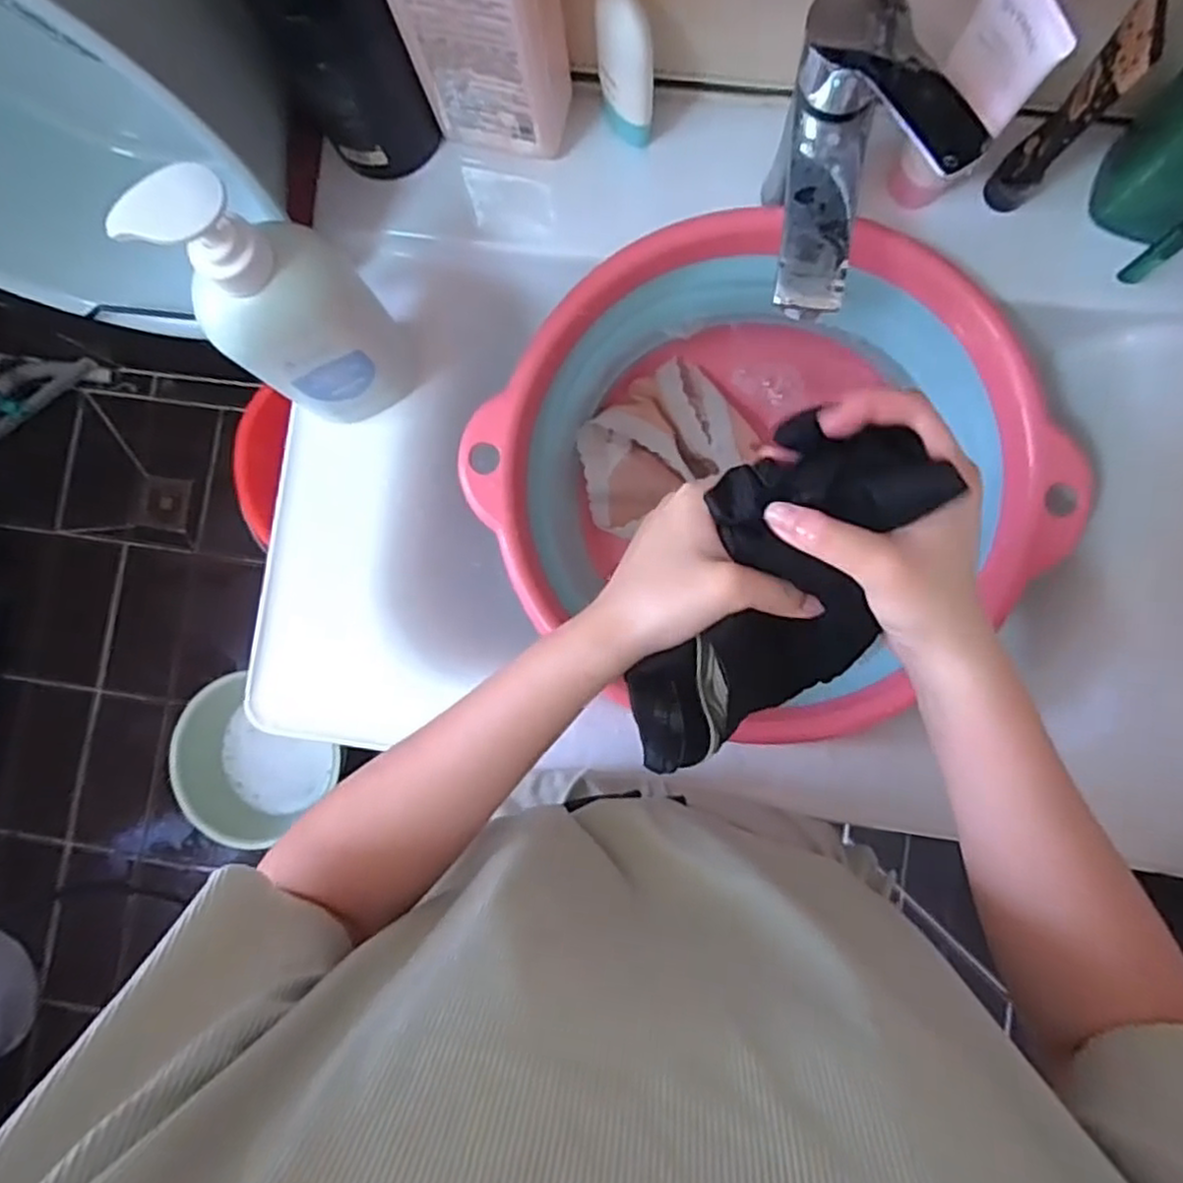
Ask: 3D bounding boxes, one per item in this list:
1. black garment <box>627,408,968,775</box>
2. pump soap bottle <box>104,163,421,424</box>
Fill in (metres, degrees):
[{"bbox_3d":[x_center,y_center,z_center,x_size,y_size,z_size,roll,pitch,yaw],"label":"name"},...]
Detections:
[{"bbox_3d":[0.085,0.007,0.325,0.092,0.055,0.171,30,109,5],"label":"black garment"},{"bbox_3d":[-0.174,-0.161,0.423,0.088,0.212,0.053,-39,85,0],"label":"pump soap bottle"}]

